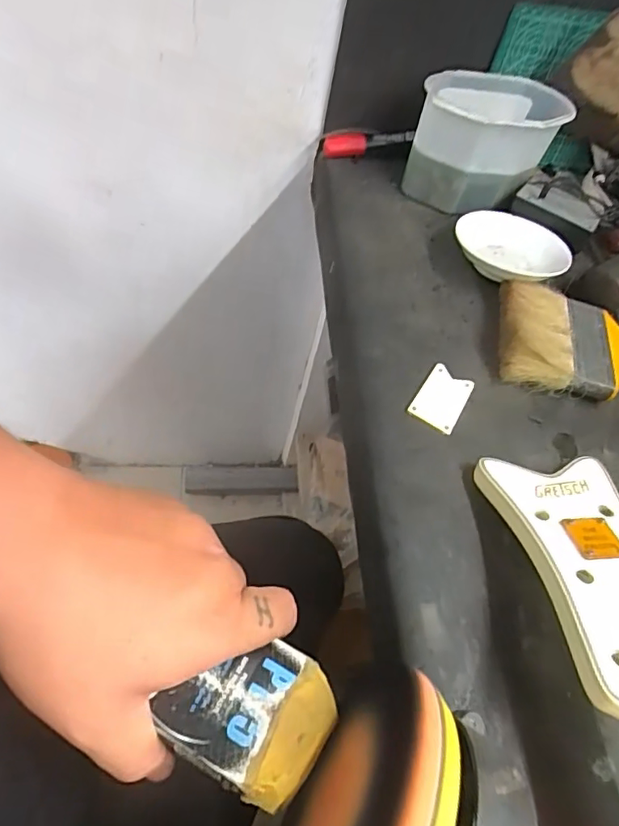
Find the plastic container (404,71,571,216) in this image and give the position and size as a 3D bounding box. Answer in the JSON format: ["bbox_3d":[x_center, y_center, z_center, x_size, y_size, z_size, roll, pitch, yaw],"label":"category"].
[{"bbox_3d":[0.168,-0.261,0.524,0.135,0.092,0.089,11,57,-2],"label":"plastic container"}]

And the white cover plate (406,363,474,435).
[{"bbox_3d":[0.103,-0.013,0.412,0.036,0.006,0.056,30,57,10],"label":"white cover plate"}]

